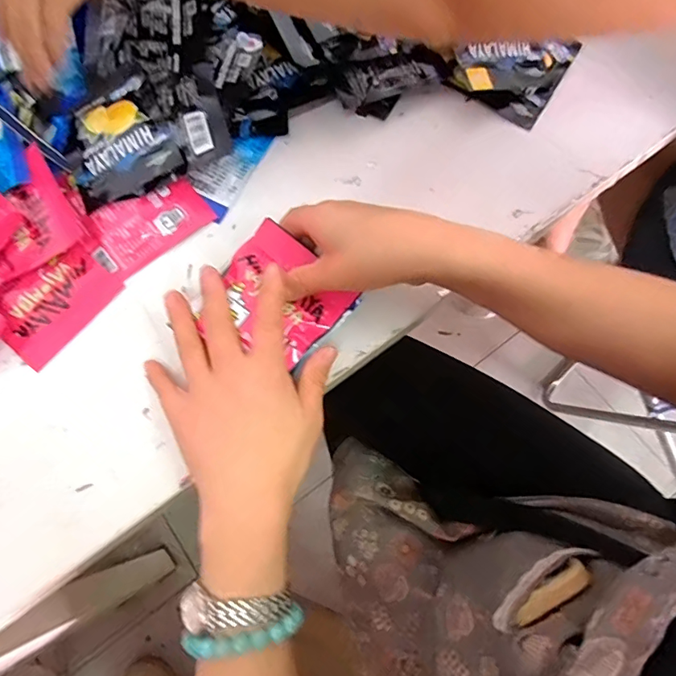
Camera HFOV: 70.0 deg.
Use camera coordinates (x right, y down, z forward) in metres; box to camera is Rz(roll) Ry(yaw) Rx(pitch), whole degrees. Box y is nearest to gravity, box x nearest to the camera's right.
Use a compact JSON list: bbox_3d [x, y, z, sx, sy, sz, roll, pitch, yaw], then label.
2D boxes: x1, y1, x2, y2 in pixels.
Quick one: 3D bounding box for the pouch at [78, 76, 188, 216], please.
[{"bbox_3d":[-0.173,-0.156,0.387,0.086,0.011,0.090,-25,80,7],"label":"pouch"}]

